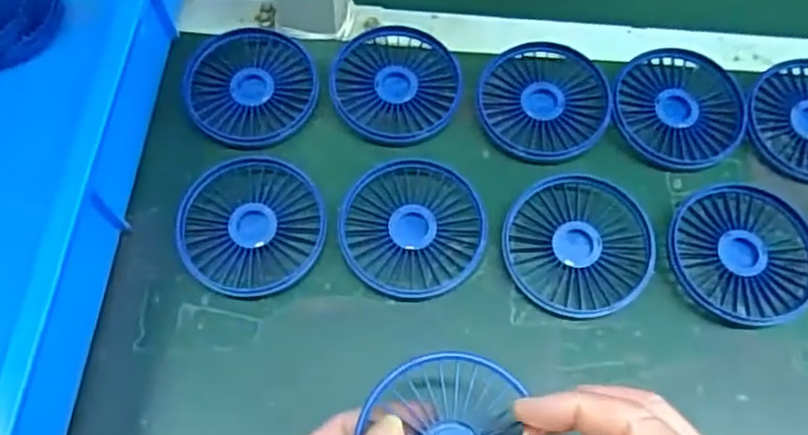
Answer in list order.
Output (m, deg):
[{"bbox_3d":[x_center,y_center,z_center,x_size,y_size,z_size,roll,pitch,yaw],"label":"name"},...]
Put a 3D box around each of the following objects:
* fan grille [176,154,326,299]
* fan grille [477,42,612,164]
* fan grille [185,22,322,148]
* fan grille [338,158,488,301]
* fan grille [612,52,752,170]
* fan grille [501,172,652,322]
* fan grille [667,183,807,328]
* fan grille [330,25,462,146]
[{"bbox_3d":[-0.094,0.003,0.400,0.084,0.011,0.089,0,68,1],"label":"fan grille"},{"bbox_3d":[0.093,-0.080,0.438,0.084,0.007,0.086,0,68,1],"label":"fan grille"},{"bbox_3d":[-0.104,-0.090,0.441,0.082,0.007,0.097,-25,70,-9],"label":"fan grille"},{"bbox_3d":[0.005,0.005,0.399,0.084,0.014,0.087,0,68,1],"label":"fan grille"},{"bbox_3d":[0.184,-0.074,0.439,0.086,0.012,0.084,0,68,1],"label":"fan grille"},{"bbox_3d":[0.105,0.016,0.397,0.084,0.013,0.086,0,68,1],"label":"fan grille"},{"bbox_3d":[0.205,0.021,0.396,0.087,0.011,0.086,0,68,1],"label":"fan grille"},{"bbox_3d":[-0.006,-0.093,0.444,0.084,0.007,0.091,0,68,1],"label":"fan grille"}]

